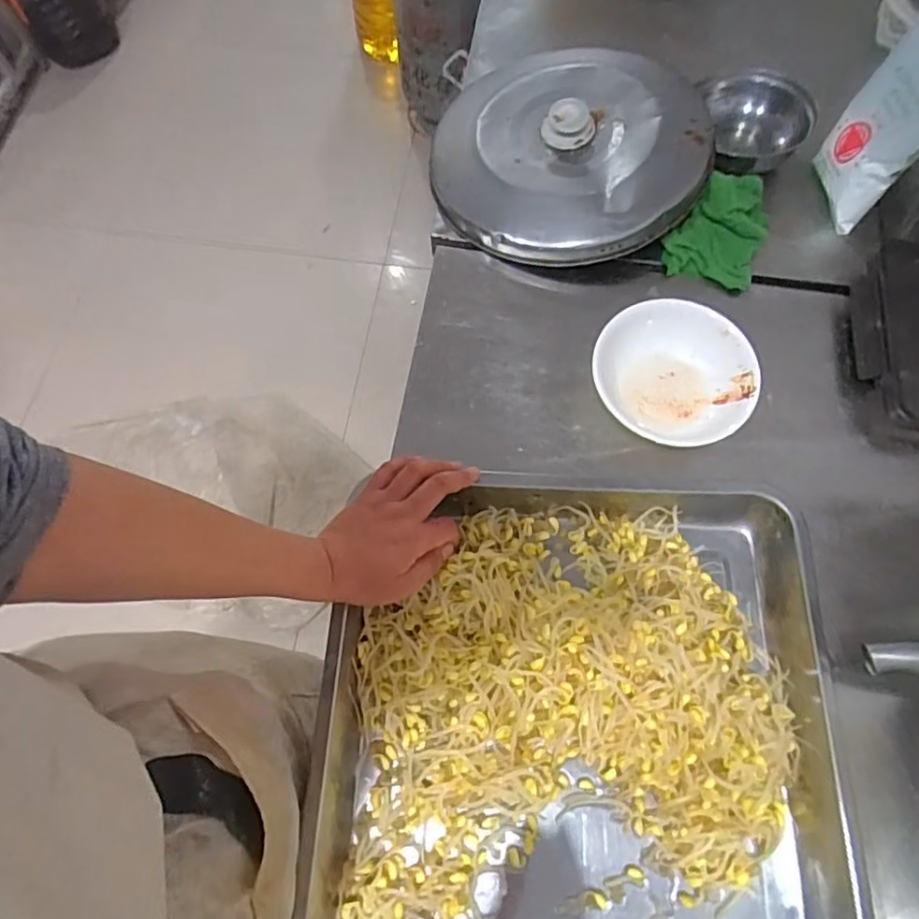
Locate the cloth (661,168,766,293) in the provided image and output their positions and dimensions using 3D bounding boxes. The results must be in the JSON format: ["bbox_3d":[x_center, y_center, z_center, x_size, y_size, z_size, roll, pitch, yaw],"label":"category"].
[{"bbox_3d":[0.298,-0.272,0.680,0.098,0.031,0.157,22,70,9],"label":"cloth"}]

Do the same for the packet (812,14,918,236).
[{"bbox_3d":[0.456,-0.363,0.661,0.037,0.180,0.120,0,59,-19],"label":"packet"}]

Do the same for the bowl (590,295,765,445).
[{"bbox_3d":[0.202,-0.075,0.587,0.146,0.053,0.149,0,68,1],"label":"bowl"}]

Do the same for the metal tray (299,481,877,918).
[{"bbox_3d":[0.097,0.304,0.444,0.409,0.061,0.585,2,68,2],"label":"metal tray"}]

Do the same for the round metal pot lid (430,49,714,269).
[{"bbox_3d":[0.125,-0.352,0.686,0.287,0.059,0.287,0,68,1],"label":"round metal pot lid"}]

